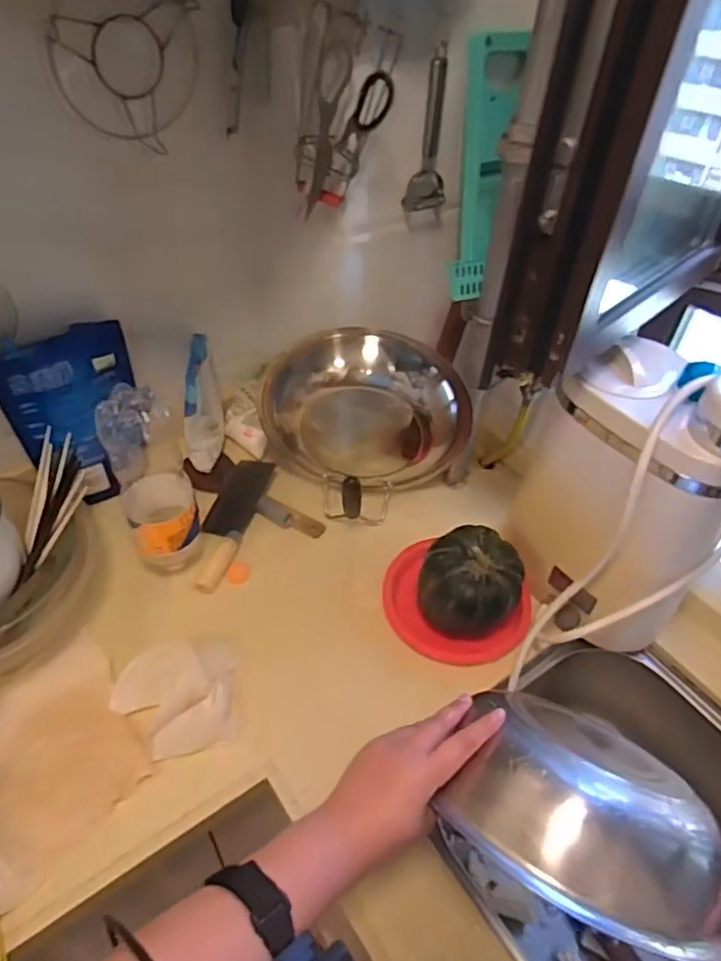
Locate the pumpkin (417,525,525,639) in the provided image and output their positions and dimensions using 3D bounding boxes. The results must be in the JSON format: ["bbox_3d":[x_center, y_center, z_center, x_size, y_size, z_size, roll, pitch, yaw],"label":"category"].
[{"bbox_3d":[0.136,0.139,0.795,0.125,0.132,0.106,10,46,7],"label":"pumpkin"}]

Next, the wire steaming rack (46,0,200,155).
[{"bbox_3d":[-0.267,-0.477,0.727,0.167,0.183,0.030,-25,52,-25],"label":"wire steaming rack"}]

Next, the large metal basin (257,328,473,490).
[{"bbox_3d":[0.008,-0.100,0.938,0.290,0.243,0.117,6,46,3],"label":"large metal basin"}]

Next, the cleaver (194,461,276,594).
[{"bbox_3d":[-0.199,0.057,0.930,0.065,0.020,0.238,12,47,9],"label":"cleaver"}]

